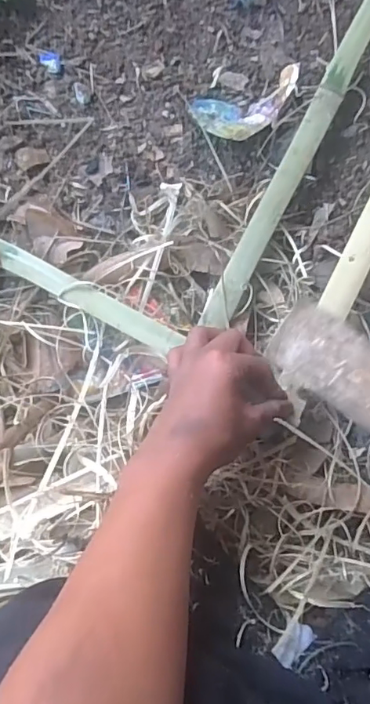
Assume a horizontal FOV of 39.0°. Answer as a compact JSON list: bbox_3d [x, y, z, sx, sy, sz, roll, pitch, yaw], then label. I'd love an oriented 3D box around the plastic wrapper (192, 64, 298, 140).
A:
[{"bbox_3d":[0.066,-0.236,0.509,0.110,0.023,0.064,-19,79,-2],"label":"plastic wrapper"}]

